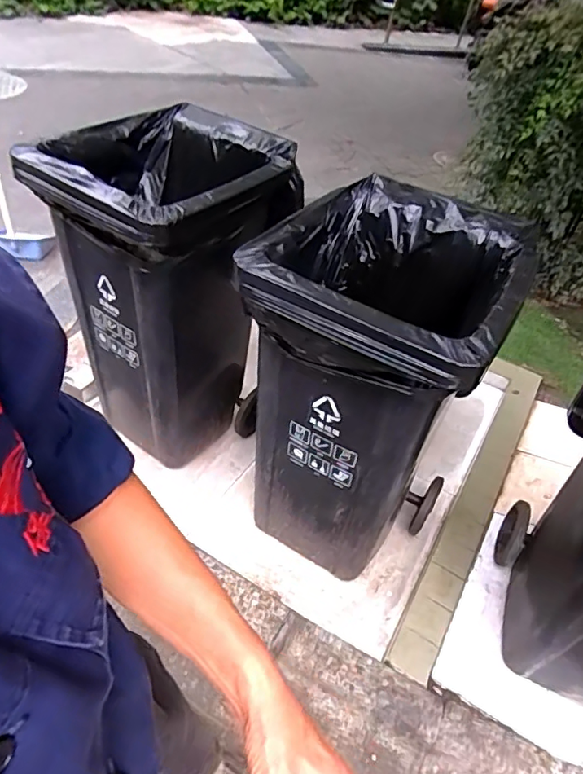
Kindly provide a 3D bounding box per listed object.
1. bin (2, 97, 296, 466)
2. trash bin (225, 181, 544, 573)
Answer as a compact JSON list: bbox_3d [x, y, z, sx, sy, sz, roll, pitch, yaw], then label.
[{"bbox_3d":[-0.310,-0.219,1.488,0.497,0.884,0.497,30,47,18],"label":"bin"},{"bbox_3d":[0.181,0.024,1.264,0.464,0.812,0.540,28,46,16],"label":"trash bin"}]

